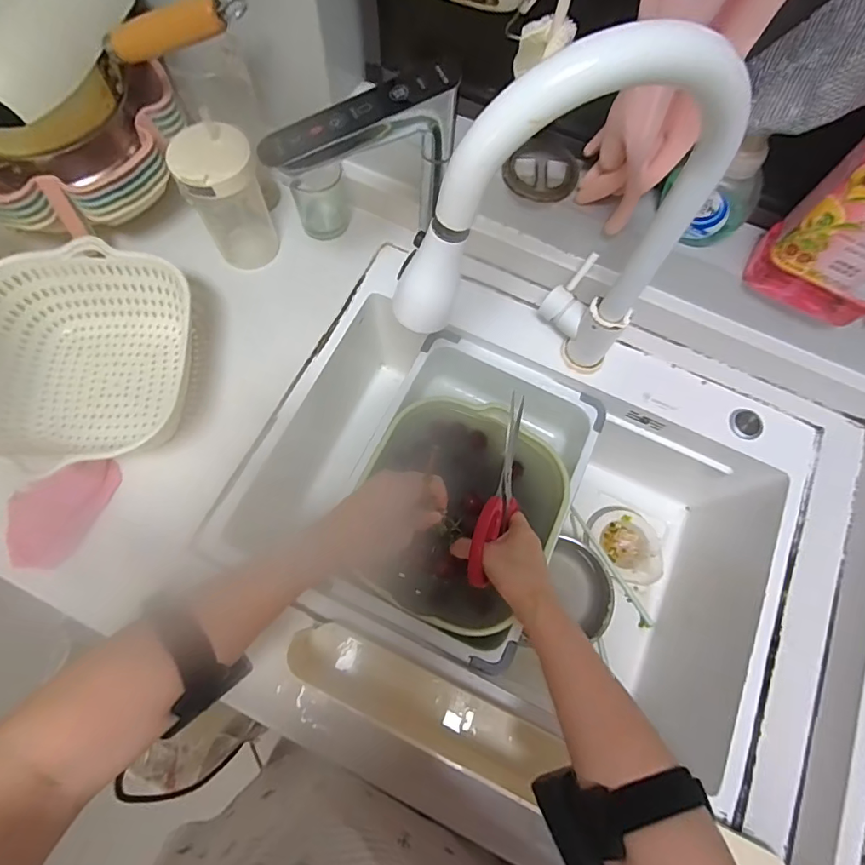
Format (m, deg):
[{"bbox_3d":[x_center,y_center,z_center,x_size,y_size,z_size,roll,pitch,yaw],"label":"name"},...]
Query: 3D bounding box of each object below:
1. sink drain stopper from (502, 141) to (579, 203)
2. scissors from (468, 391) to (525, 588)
[{"bbox_3d":[0.120,-0.287,0.532,0.078,0.013,0.074,1,71,-2],"label":"sink drain stopper"},{"bbox_3d":[0.072,0.058,0.484,0.036,0.049,0.193,17,68,3],"label":"scissors"}]

